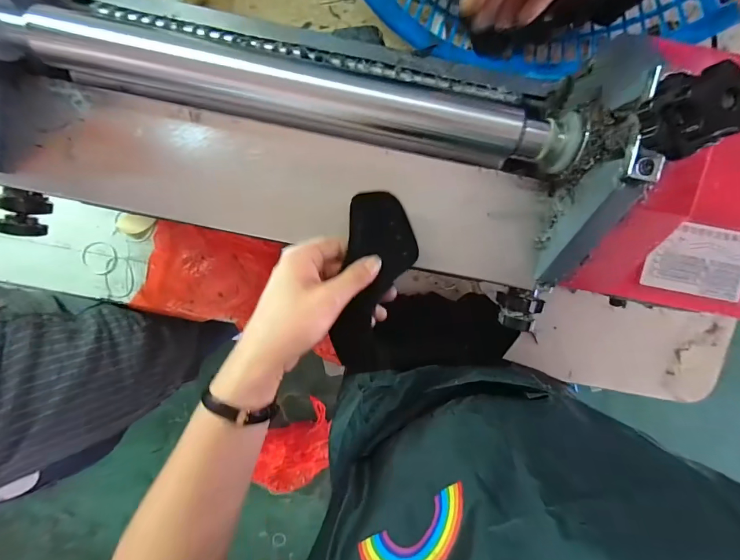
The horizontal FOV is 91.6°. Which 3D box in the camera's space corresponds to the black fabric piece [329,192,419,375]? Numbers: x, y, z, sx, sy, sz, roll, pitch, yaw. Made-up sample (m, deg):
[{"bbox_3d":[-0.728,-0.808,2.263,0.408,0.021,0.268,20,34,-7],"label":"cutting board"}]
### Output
[{"bbox_3d":[0.005,0.002,0.315,0.061,0.015,0.157,10,84,-1],"label":"black fabric piece"}]

